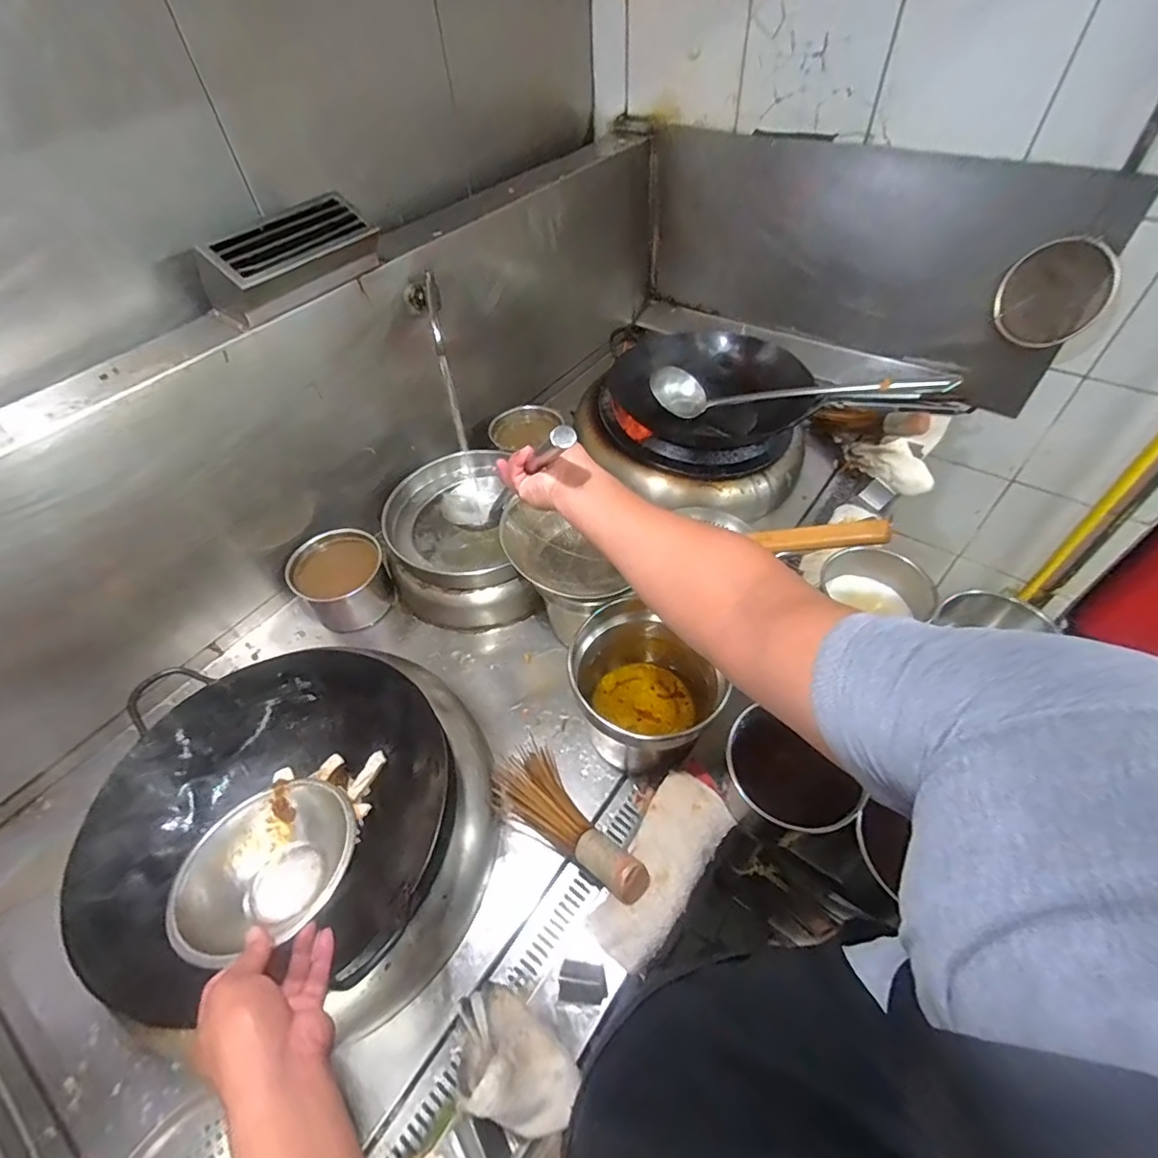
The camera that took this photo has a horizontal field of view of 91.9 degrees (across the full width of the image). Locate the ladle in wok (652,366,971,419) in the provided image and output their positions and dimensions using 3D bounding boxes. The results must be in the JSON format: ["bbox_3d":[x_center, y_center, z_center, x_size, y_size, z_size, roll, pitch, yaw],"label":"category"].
[{"bbox_3d":[0.398,-0.418,1.224,0.480,0.105,0.110,5,50,26],"label":"ladle in wok"}]

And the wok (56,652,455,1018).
[{"bbox_3d":[-0.398,0.311,0.750,0.408,0.121,0.399,-1,51,3],"label":"wok"}]

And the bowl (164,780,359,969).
[{"bbox_3d":[-0.306,0.296,0.571,0.154,0.075,0.159,-2,51,3],"label":"bowl"}]

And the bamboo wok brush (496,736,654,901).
[{"bbox_3d":[-0.016,0.356,0.812,0.110,0.078,0.278,-37,44,-23],"label":"bamboo wok brush"}]

